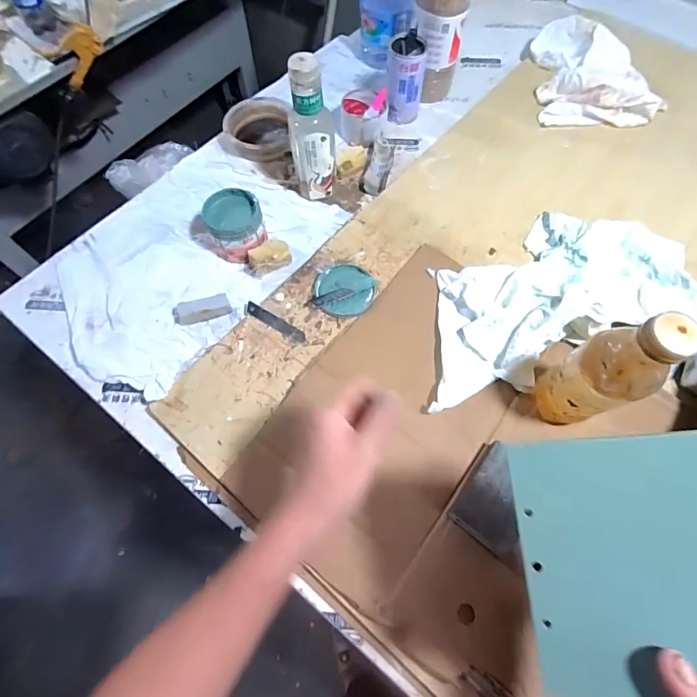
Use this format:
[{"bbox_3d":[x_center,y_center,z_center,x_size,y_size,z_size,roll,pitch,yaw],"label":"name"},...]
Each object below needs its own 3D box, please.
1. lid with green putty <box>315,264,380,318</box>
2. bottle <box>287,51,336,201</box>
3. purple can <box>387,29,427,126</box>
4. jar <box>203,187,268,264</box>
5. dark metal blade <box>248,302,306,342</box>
[{"bbox_3d":[-0.005,-0.085,0.576,0.082,0.014,0.084,0,67,0],"label":"lid with green putty"},{"bbox_3d":[-0.051,-0.307,0.590,0.064,0.195,0.054,-10,67,-4],"label":"bottle"},{"bbox_3d":[0.098,-0.462,0.711,0.063,0.116,0.062,9,67,5],"label":"purple can"},{"bbox_3d":[-0.164,-0.181,0.603,0.077,0.064,0.084,0,67,0],"label":"jar"},{"bbox_3d":[-0.100,-0.036,0.559,0.096,0.004,0.017,29,70,12],"label":"dark metal blade"}]

